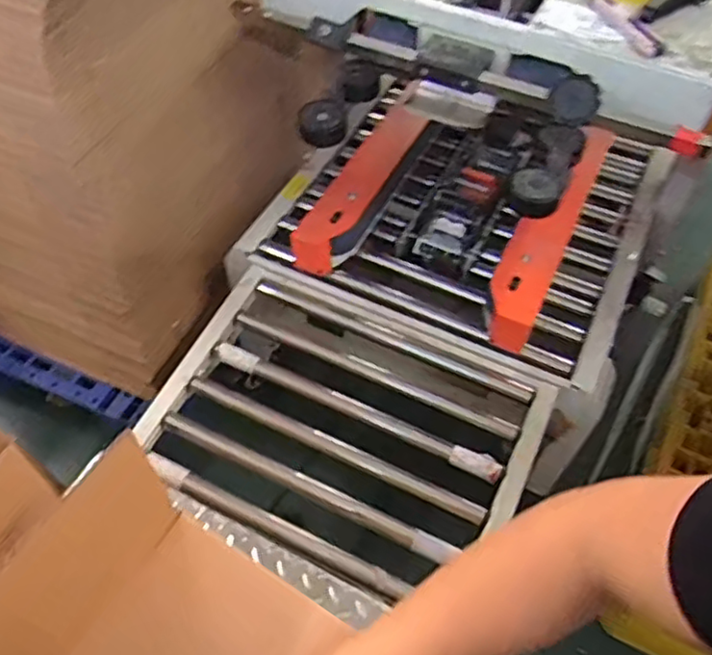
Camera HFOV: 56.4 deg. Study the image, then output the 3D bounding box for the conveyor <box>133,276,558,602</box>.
[{"bbox_3d":[-0.018,0.159,1.105,0.600,0.097,0.445,21,54,16],"label":"conveyor"}]

